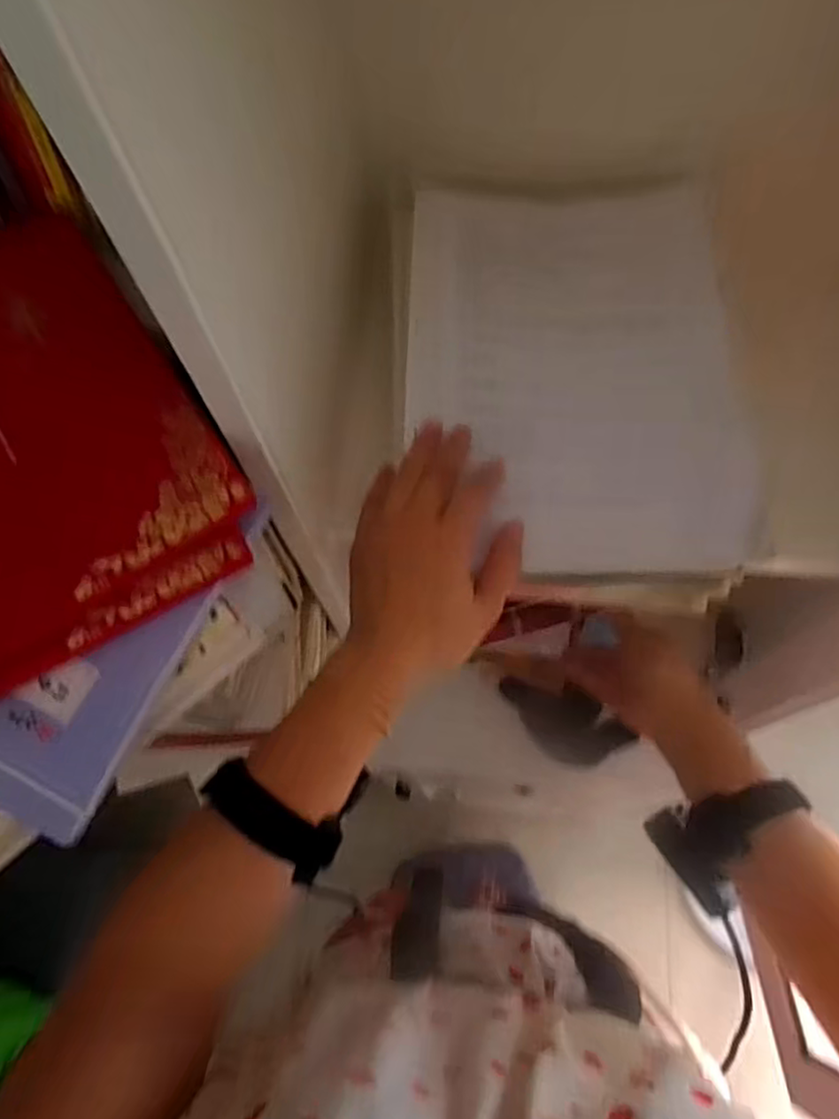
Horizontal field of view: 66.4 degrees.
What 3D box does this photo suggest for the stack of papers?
[{"bbox_3d":[0.088,-0.121,0.419,0.217,0.041,0.293,0,72,6],"label":"stack of papers"}]

